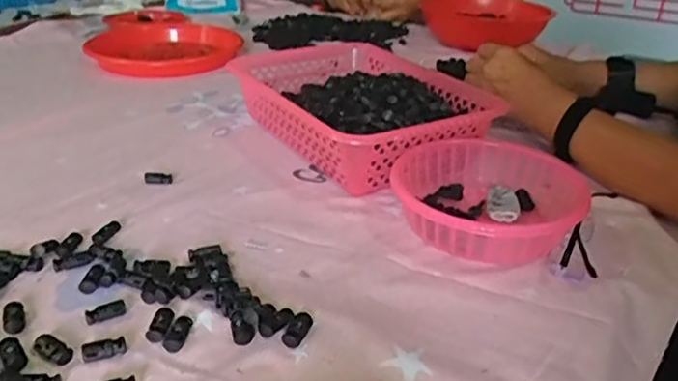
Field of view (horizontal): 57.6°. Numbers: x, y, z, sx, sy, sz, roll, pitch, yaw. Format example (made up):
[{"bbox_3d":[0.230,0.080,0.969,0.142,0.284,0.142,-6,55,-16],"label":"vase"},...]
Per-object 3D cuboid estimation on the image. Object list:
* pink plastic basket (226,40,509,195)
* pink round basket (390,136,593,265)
[{"bbox_3d":[0.021,-0.094,0.731,0.208,0.079,0.301,-15,32,-29],"label":"pink plastic basket"},{"bbox_3d":[0.124,0.008,0.571,0.164,0.056,0.158,2,28,-1],"label":"pink round basket"}]

